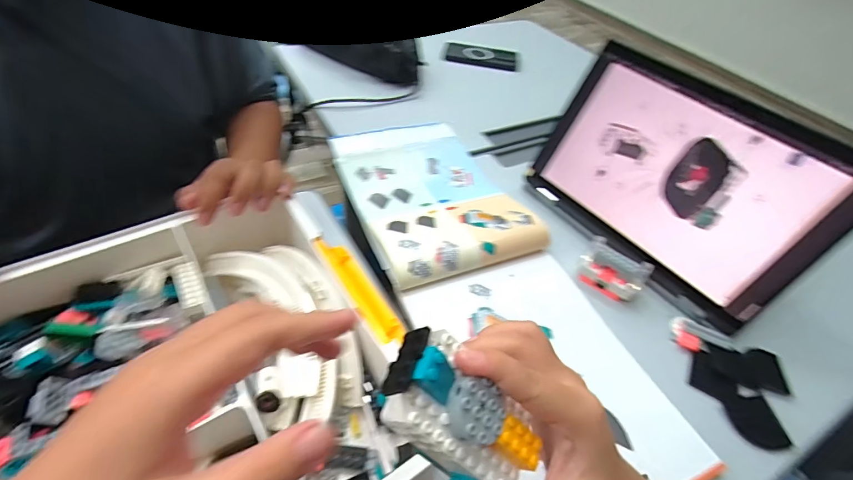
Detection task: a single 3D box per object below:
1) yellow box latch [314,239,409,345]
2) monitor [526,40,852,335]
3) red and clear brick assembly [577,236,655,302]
[{"bbox_3d":[-0.060,0.041,0.353,0.033,0.006,0.120,1,39,-50],"label":"yellow box latch"},{"bbox_3d":[0.267,-0.067,0.450,0.020,0.199,0.292,-9,45,-44],"label":"monitor"},{"bbox_3d":[0.210,0.034,0.458,0.066,0.041,0.037,37,53,24],"label":"red and clear brick assembly"}]

